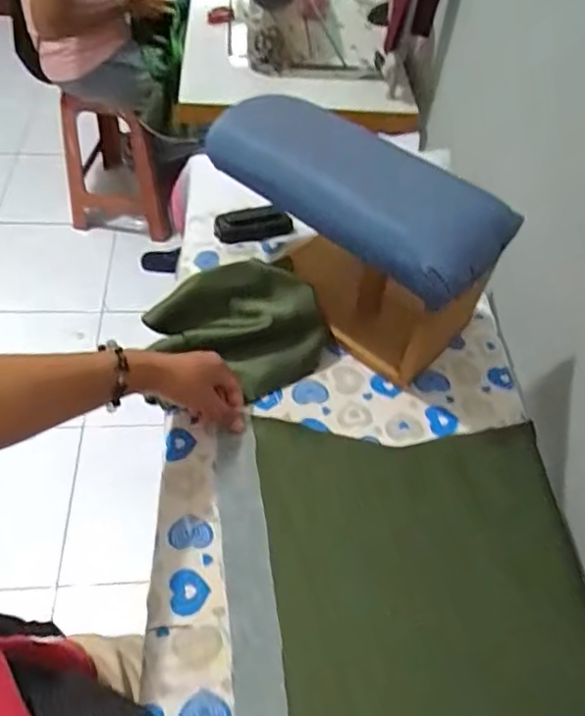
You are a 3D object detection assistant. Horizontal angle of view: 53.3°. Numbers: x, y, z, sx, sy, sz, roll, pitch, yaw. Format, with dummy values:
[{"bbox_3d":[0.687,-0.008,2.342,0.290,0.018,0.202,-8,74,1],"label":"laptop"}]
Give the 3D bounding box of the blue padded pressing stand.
[{"bbox_3d":[0.053,-0.135,0.670,0.327,0.209,0.119,34,58,18],"label":"blue padded pressing stand"}]

